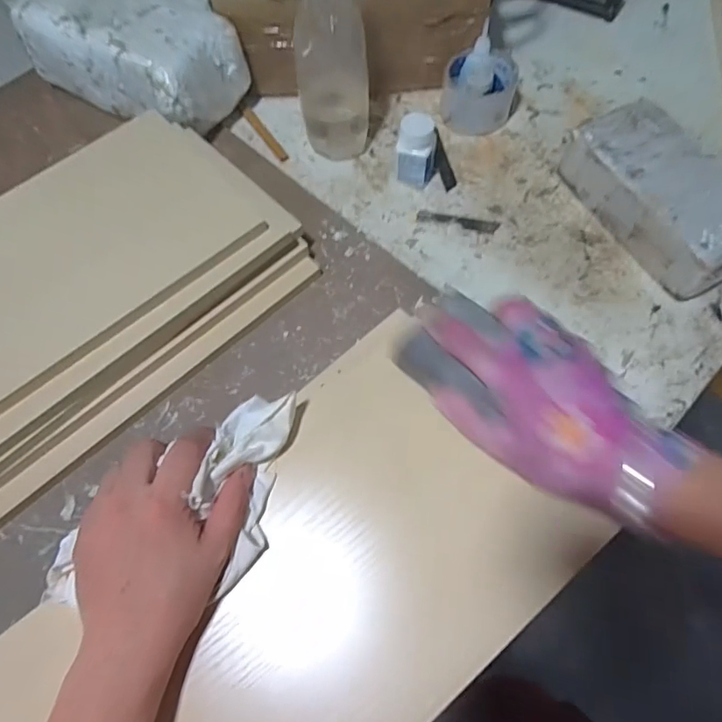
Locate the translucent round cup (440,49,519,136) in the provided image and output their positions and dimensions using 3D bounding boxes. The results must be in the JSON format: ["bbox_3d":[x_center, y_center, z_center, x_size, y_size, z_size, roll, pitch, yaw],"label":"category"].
[{"bbox_3d":[0.141,-0.319,0.598,0.086,0.052,0.082,17,69,8],"label":"translucent round cup"}]

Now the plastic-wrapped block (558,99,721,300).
[{"bbox_3d":[0.308,-0.167,0.516,0.101,0.071,0.205,-27,69,-9],"label":"plastic-wrapped block"}]

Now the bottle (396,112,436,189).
[{"bbox_3d":[0.061,-0.229,0.552,0.040,0.071,0.035,7,68,5],"label":"bottle"}]

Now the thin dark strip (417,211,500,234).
[{"bbox_3d":[0.107,-0.154,0.557,0.088,0.004,0.016,12,69,7],"label":"thin dark strip"}]

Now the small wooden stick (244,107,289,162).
[{"bbox_3d":[-0.118,-0.281,0.625,0.013,0.005,0.099,-31,70,-12],"label":"small wooden stick"}]

